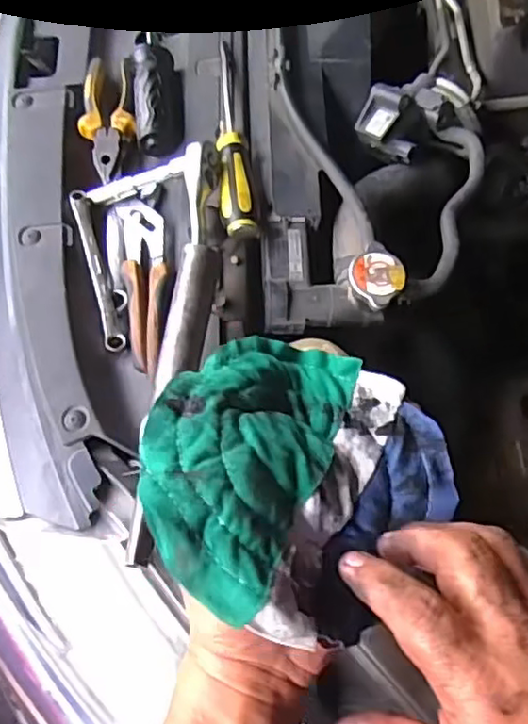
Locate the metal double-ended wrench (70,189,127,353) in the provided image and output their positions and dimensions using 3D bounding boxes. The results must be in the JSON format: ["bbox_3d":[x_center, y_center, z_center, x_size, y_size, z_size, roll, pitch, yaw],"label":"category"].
[{"bbox_3d":[-0.149,-0.083,0.574,0.015,0.017,0.159,-15,68,-9],"label":"metal double-ended wrench"}]

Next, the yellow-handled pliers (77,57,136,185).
[{"bbox_3d":[-0.155,-0.242,0.632,0.052,0.012,0.164,-10,67,-6],"label":"yellow-handled pliers"}]

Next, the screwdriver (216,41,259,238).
[{"bbox_3d":[-0.029,-0.203,0.590,0.029,0.029,0.215,-4,62,-4],"label":"screwdriver"}]

